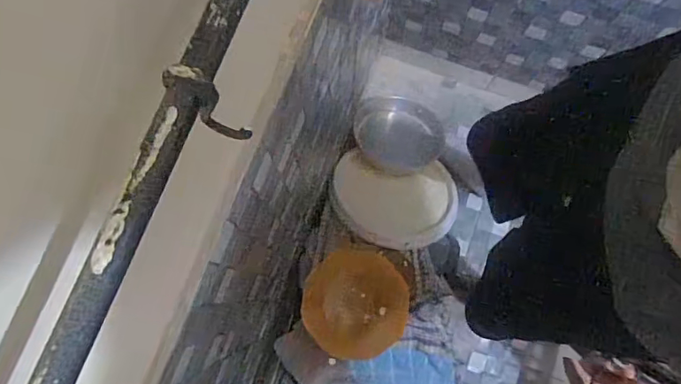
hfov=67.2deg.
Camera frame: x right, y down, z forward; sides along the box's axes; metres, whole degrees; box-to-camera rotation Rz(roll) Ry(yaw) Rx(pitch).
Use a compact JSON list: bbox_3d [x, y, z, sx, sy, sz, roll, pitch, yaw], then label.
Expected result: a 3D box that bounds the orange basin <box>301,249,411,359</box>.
[{"bbox_3d":[0.034,0.241,1.123,0.233,0.060,0.232,0,80,0],"label":"orange basin"}]

